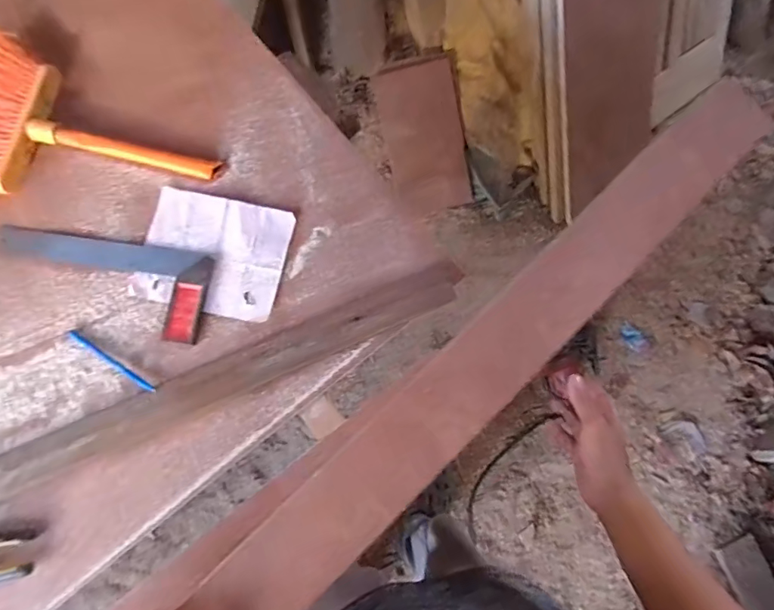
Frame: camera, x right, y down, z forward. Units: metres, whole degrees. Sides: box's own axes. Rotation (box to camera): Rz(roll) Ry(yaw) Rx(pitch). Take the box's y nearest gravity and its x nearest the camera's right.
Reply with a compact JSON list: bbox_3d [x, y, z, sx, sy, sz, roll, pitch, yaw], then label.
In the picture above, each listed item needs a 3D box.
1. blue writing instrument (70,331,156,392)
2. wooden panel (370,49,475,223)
[{"bbox_3d":[-0.352,0.073,0.609,0.138,0.006,0.010,32,80,7],"label":"blue writing instrument"},{"bbox_3d":[0.115,-0.491,1.415,0.233,0.019,0.426,-10,110,13],"label":"wooden panel"}]

